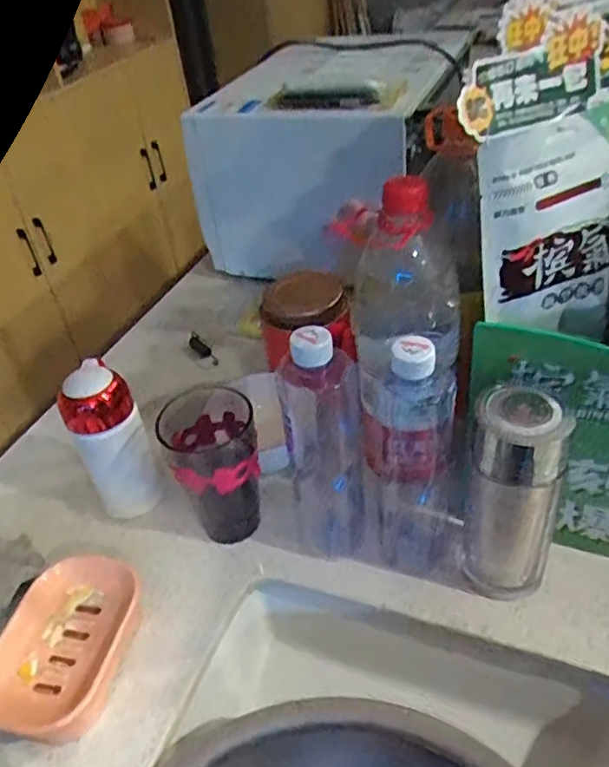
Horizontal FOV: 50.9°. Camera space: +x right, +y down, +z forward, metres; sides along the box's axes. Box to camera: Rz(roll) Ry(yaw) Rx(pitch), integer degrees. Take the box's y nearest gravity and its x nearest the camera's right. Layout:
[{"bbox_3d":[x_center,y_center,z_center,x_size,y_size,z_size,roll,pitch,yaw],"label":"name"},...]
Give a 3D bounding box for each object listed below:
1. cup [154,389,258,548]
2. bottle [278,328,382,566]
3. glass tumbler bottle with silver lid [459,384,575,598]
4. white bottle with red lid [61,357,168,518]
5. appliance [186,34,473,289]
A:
[{"bbox_3d":[-0.079,0.087,0.603,0.078,0.135,0.088,-9,39,-2],"label":"cup"},{"bbox_3d":[0.022,0.055,0.546,0.069,0.230,0.074,-9,39,-3],"label":"bottle"},{"bbox_3d":[0.165,0.092,0.512,0.069,0.189,0.067,9,42,19],"label":"glass tumbler bottle with silver lid"},{"bbox_3d":[-0.184,0.062,0.621,0.066,0.162,0.063,-20,41,-15],"label":"white bottle with red lid"},{"bbox_3d":[0.036,-0.339,0.976,0.315,0.276,0.323,13,43,23],"label":"appliance"}]

